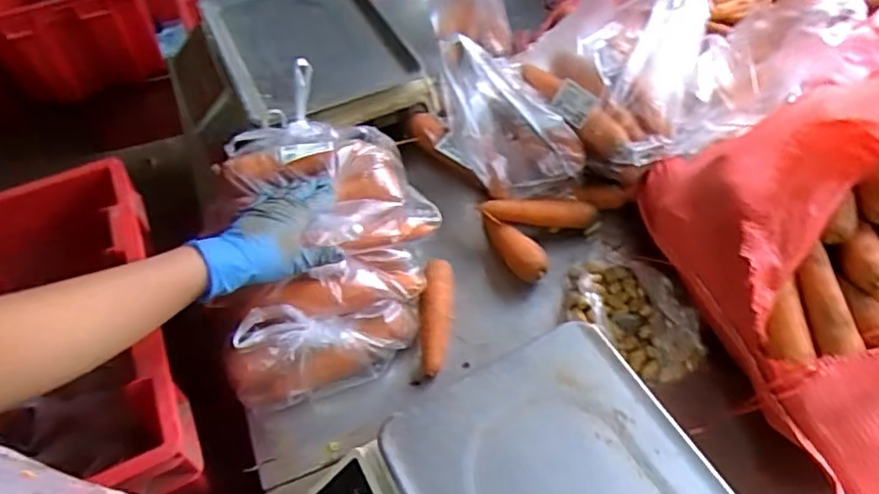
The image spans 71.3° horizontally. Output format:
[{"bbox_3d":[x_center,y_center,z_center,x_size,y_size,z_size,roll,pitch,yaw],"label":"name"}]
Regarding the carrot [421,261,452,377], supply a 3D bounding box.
[{"bbox_3d":[-0.005,0.081,0.685,0.034,0.042,0.135,4,53,7],"label":"carrot"}]

